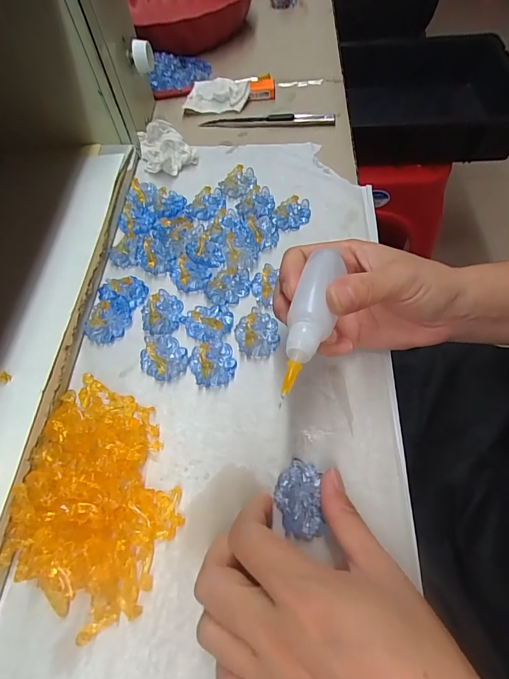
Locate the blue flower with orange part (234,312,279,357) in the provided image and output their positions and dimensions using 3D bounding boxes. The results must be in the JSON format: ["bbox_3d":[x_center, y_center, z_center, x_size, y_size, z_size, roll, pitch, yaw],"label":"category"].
[{"bbox_3d":[0.002,-0.004,0.264,0.030,0.007,0.034,-5,60,1],"label":"blue flower with orange part"}]

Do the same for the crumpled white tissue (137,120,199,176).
[{"bbox_3d":[-0.087,-0.191,0.369,0.051,0.021,0.061,-18,60,-7],"label":"crumpled white tissue"}]

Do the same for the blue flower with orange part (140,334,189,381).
[{"bbox_3d":[-0.064,0.009,0.255,0.030,0.012,0.036,-37,64,-17],"label":"blue flower with orange part"}]

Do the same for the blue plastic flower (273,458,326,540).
[{"bbox_3d":[0.025,0.089,0.210,0.026,0.006,0.039,1,59,-1],"label":"blue plastic flower"}]

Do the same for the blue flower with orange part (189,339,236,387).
[{"bbox_3d":[-0.028,0.016,0.254,0.030,0.008,0.033,-2,60,3],"label":"blue flower with orange part"}]

